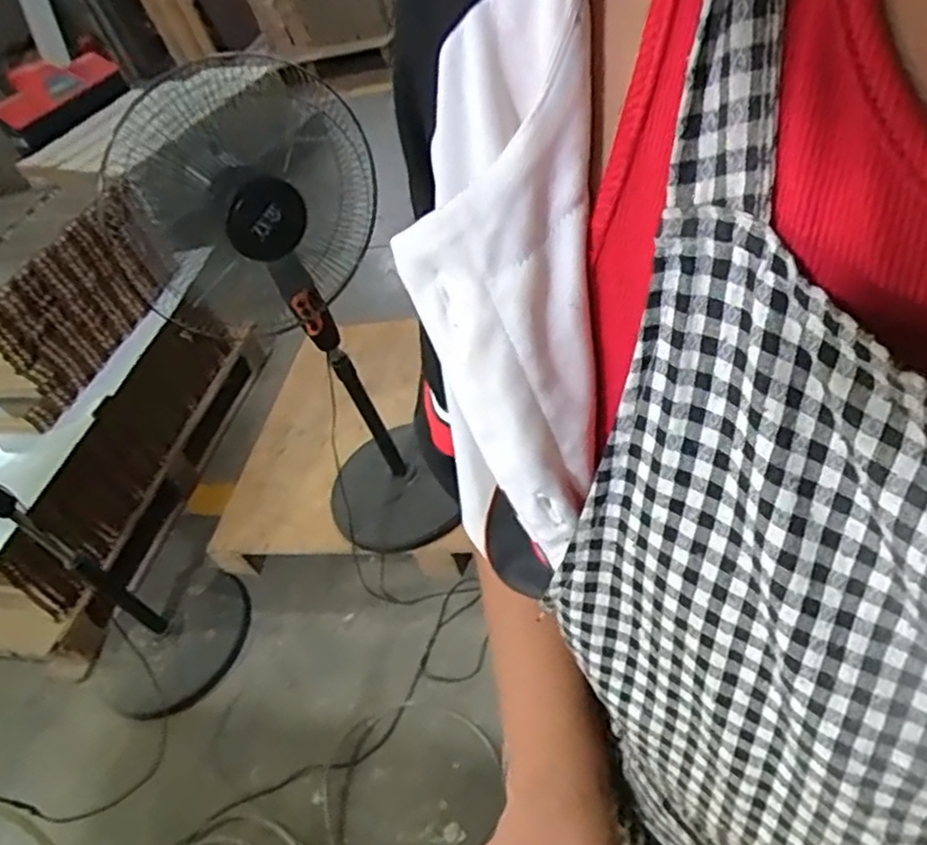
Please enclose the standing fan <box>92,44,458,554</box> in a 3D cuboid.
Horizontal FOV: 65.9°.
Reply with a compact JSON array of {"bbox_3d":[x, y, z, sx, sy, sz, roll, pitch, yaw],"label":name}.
[{"bbox_3d":[-0.266,-0.171,1.382,0.465,0.963,0.429,0,48,-3],"label":"standing fan"}]

